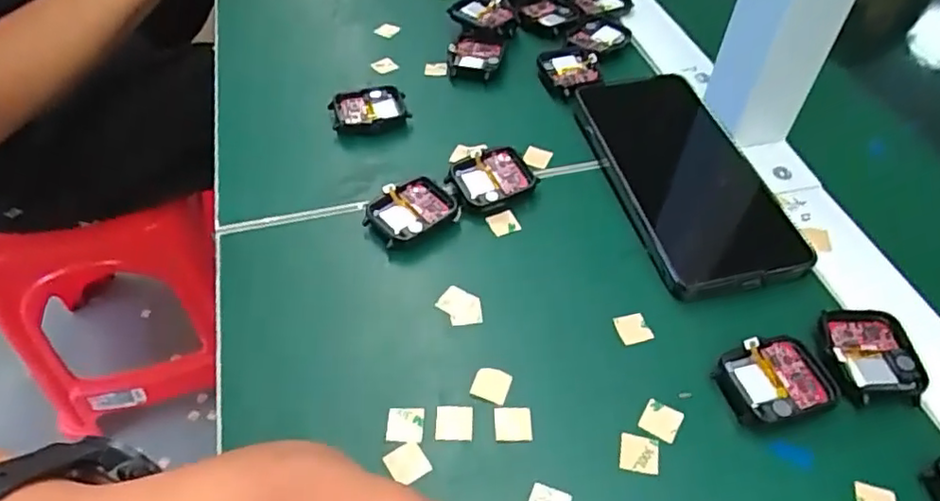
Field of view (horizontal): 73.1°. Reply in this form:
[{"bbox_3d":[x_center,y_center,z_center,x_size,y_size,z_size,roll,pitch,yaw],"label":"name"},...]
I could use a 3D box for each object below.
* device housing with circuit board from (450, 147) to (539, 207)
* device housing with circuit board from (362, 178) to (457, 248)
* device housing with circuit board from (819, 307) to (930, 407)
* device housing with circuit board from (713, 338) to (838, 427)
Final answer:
[{"bbox_3d":[0.014,-0.041,0.364,0.044,0.014,0.037,-21,52,-16],"label":"device housing with circuit board"},{"bbox_3d":[-0.033,-0.021,0.346,0.045,0.014,0.036,-35,57,-26],"label":"device housing with circuit board"},{"bbox_3d":[0.180,0.047,0.285,0.039,0.008,0.045,4,49,4],"label":"device housing with circuit board"},{"bbox_3d":[0.134,0.057,0.278,0.048,0.009,0.036,-11,50,-8],"label":"device housing with circuit board"}]

